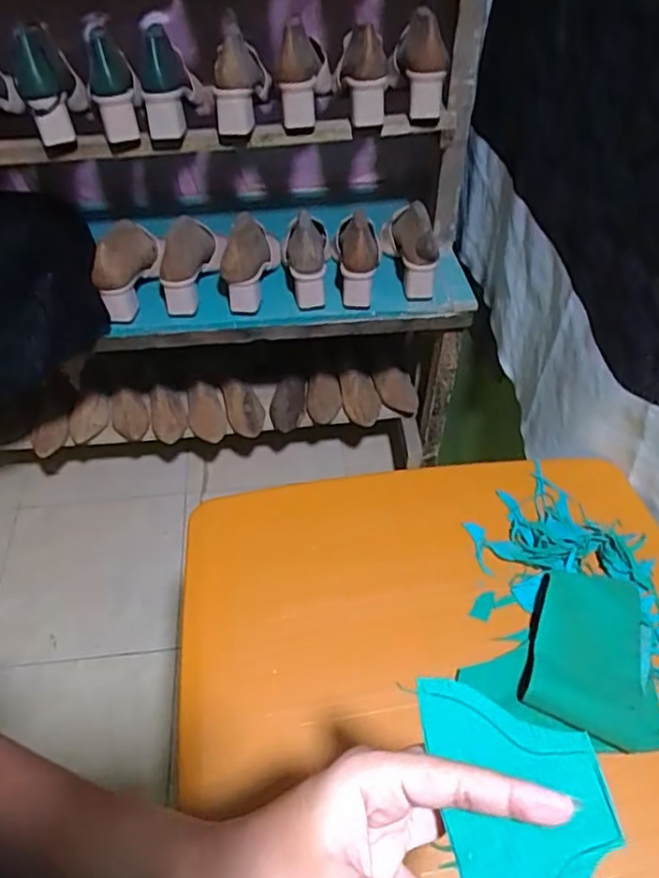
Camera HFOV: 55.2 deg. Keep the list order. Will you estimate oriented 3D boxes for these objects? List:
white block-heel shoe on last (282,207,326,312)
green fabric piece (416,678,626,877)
[{"bbox_3d":[-0.043,-0.320,1.074,0.078,0.105,0.176,-2,48,-1],"label":"white block-heel shoe on last"},{"bbox_3d":[0.071,0.134,0.232,0.059,0.008,0.093,-16,64,10],"label":"green fabric piece"}]

